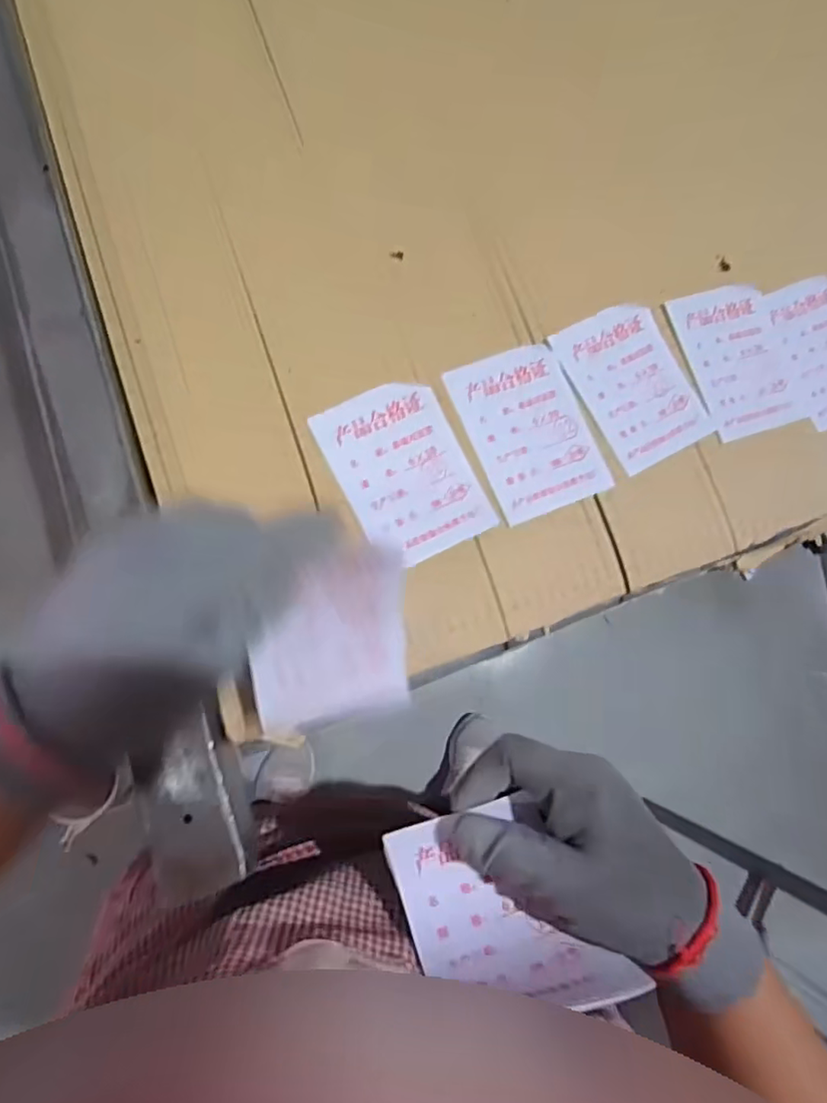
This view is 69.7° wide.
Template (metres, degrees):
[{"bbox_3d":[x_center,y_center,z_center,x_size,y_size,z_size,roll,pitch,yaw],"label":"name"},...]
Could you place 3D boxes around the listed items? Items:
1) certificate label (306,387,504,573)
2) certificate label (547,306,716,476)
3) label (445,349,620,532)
[{"bbox_3d":[-0.005,-0.047,0.348,0.074,0.007,0.102,-26,83,-14],"label":"certificate label"},{"bbox_3d":[0.145,-0.110,0.387,0.073,0.007,0.102,-28,84,-14],"label":"certificate label"},{"bbox_3d":[0.072,-0.076,0.369,0.075,0.011,0.103,-21,82,-13],"label":"label"}]

